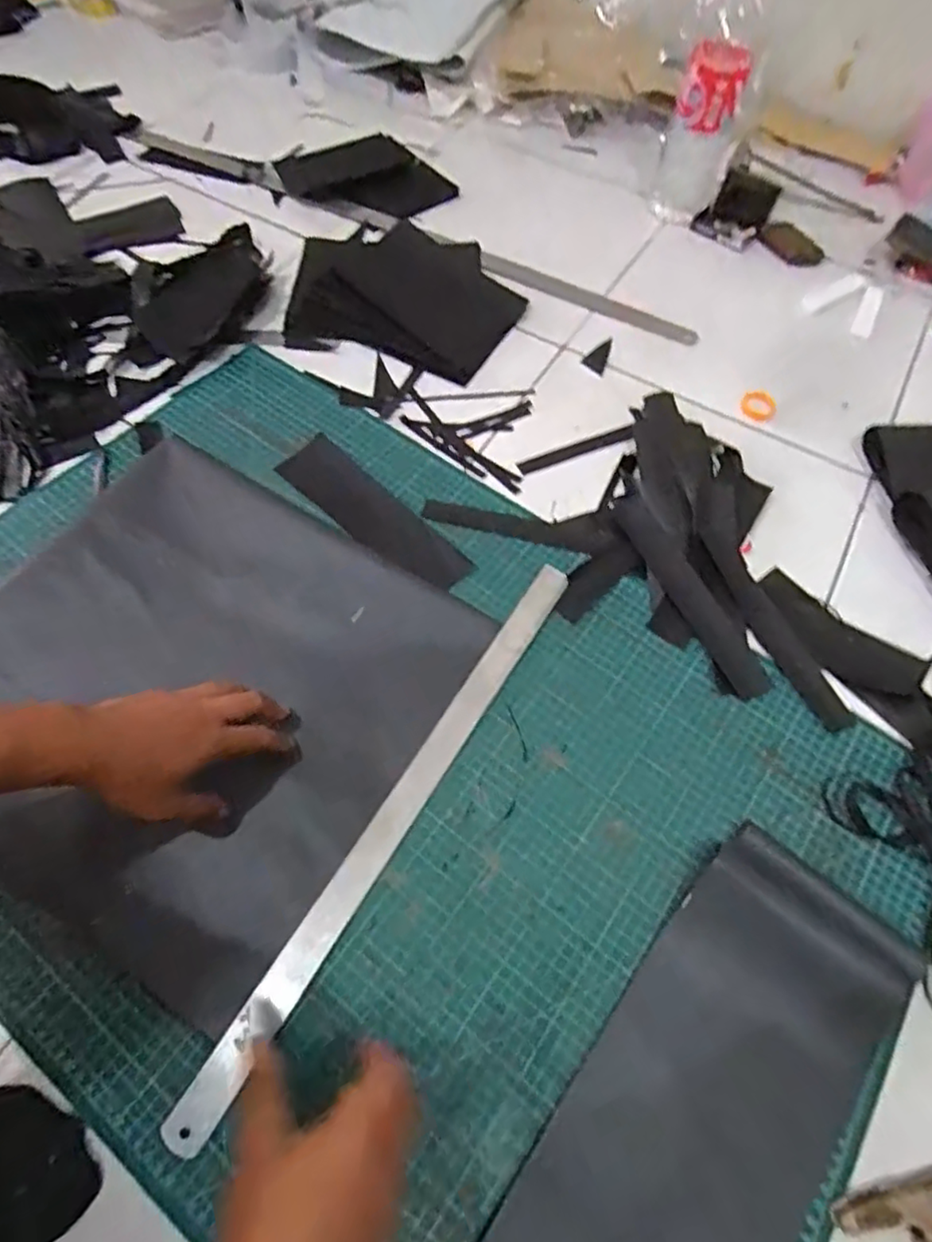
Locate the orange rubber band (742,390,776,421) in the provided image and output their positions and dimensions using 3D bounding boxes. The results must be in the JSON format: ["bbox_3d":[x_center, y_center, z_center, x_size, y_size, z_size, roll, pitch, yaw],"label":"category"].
[{"bbox_3d":[0.358,-0.263,0.764,0.041,0.009,0.044,1,62,-2],"label":"orange rubber band"}]

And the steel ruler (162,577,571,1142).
[{"bbox_3d":[-0.048,0.149,0.516,0.030,0.009,0.518,30,64,13],"label":"steel ruler"}]

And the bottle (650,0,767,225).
[{"bbox_3d":[0.330,-0.698,0.827,0.103,0.290,0.083,18,62,7],"label":"bottle"}]

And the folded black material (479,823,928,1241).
[{"bbox_3d":[0.152,0.344,0.409,0.169,0.028,0.403,34,65,15],"label":"folded black material"}]

